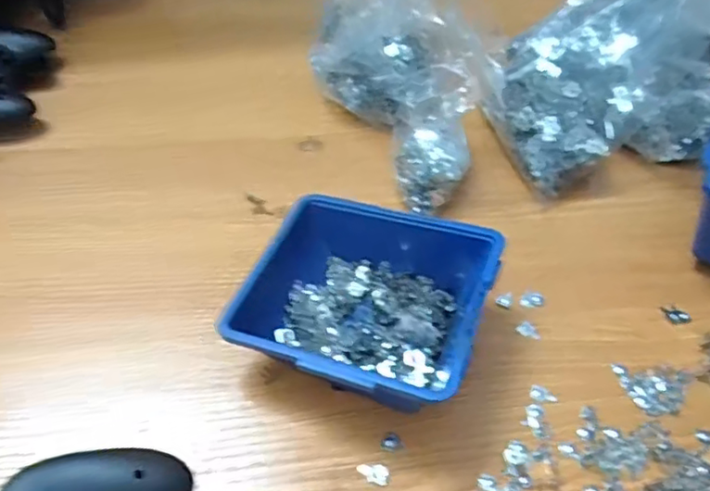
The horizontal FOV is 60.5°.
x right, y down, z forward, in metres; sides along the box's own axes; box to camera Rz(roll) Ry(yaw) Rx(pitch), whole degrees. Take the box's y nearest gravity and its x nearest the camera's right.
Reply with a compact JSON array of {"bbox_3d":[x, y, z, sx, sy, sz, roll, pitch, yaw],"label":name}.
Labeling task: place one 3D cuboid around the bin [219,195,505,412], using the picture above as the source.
[{"bbox_3d":[0.006,0.036,0.372,0.136,0.066,0.120,19,54,13],"label":"bin"}]

